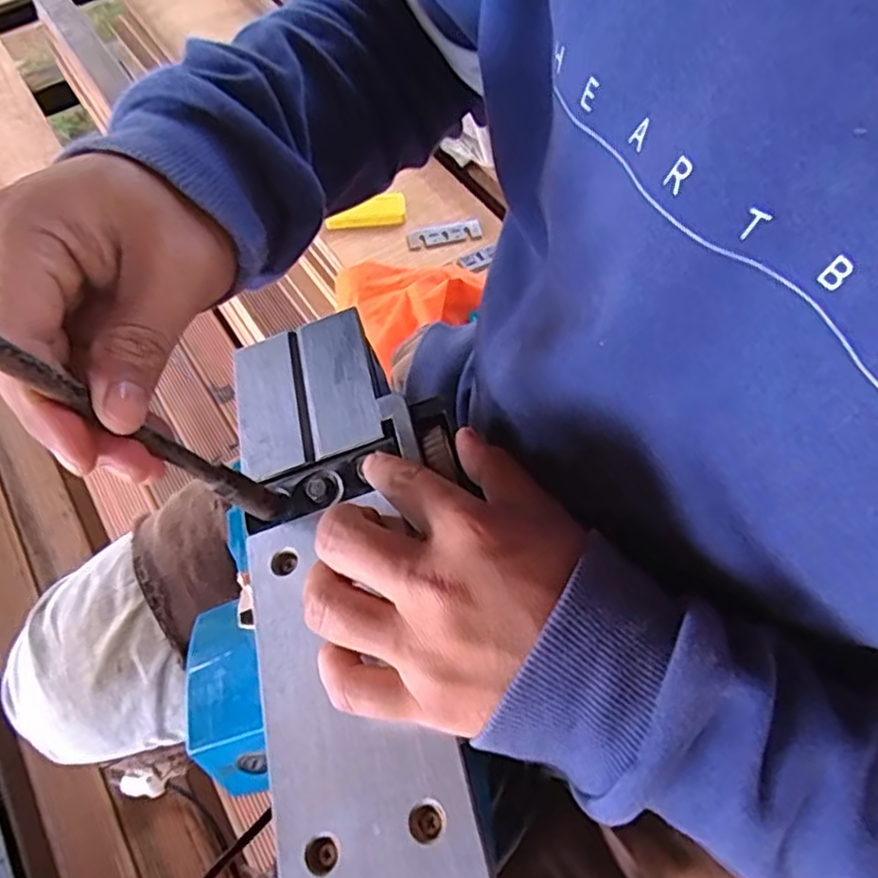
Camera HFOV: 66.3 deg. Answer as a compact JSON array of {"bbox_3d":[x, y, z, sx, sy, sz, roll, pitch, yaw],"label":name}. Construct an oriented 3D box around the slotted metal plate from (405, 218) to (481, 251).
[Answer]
[{"bbox_3d":[0.007,-0.229,0.760,0.083,0.007,0.027,-16,61,-6],"label":"slotted metal plate"}]

